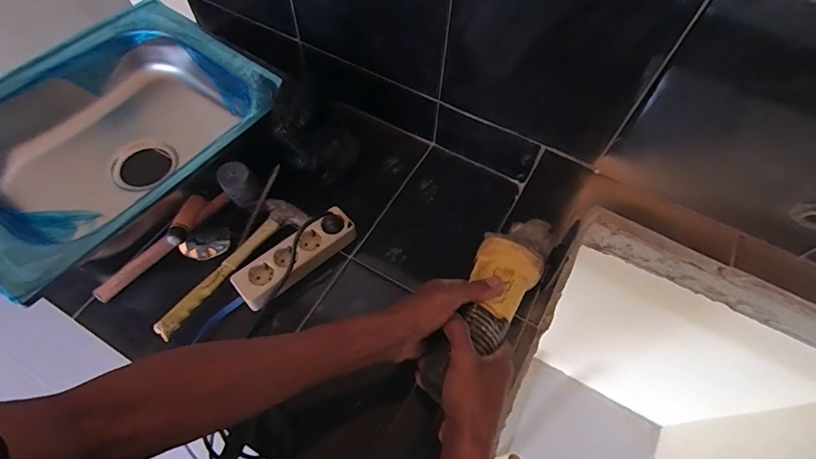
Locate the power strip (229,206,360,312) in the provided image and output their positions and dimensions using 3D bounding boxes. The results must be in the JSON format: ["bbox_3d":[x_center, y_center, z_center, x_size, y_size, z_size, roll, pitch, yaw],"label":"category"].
[{"bbox_3d":[-0.175,0.042,0.660,0.196,0.043,0.057,-37,68,-21],"label":"power strip"}]

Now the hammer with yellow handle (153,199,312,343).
[{"bbox_3d":[-0.272,0.047,0.648,0.073,0.030,0.269,35,65,17],"label":"hammer with yellow handle"}]

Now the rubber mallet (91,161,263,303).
[{"bbox_3d":[-0.354,0.009,0.652,0.290,0.086,0.063,-42,69,-9],"label":"rubber mallet"}]

